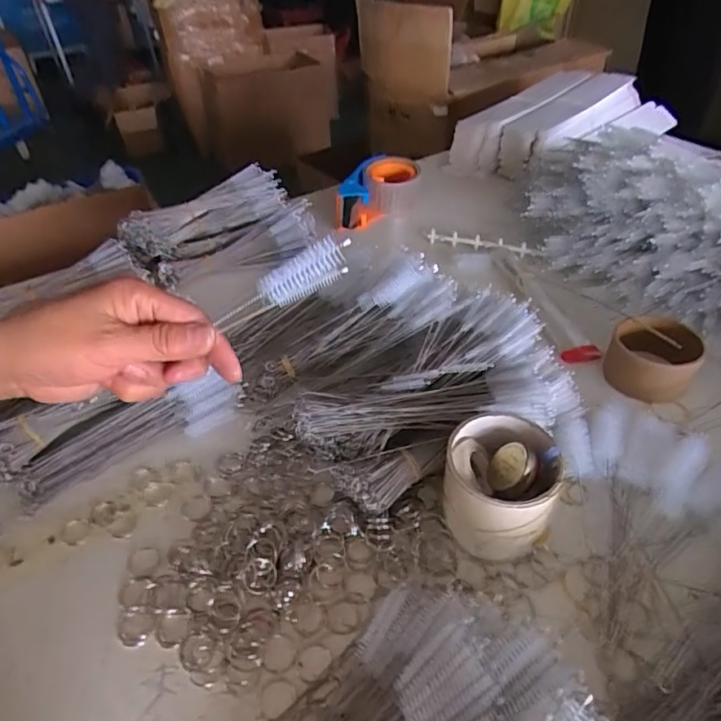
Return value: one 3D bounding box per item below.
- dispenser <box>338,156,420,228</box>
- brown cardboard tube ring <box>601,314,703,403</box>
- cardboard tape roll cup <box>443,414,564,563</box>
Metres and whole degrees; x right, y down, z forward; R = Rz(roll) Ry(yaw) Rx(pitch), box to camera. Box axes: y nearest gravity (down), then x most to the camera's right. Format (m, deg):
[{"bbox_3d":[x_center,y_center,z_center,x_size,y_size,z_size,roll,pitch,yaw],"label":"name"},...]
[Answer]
[{"bbox_3d":[0.029,-0.257,0.822,0.088,0.062,0.153,18,46,23],"label":"dispenser"},{"bbox_3d":[0.292,-0.008,0.534,0.078,0.062,0.078,-2,41,2],"label":"brown cardboard tube ring"},{"bbox_3d":[0.105,0.095,0.405,0.077,0.076,0.082,-2,41,2],"label":"cardboard tape roll cup"}]

